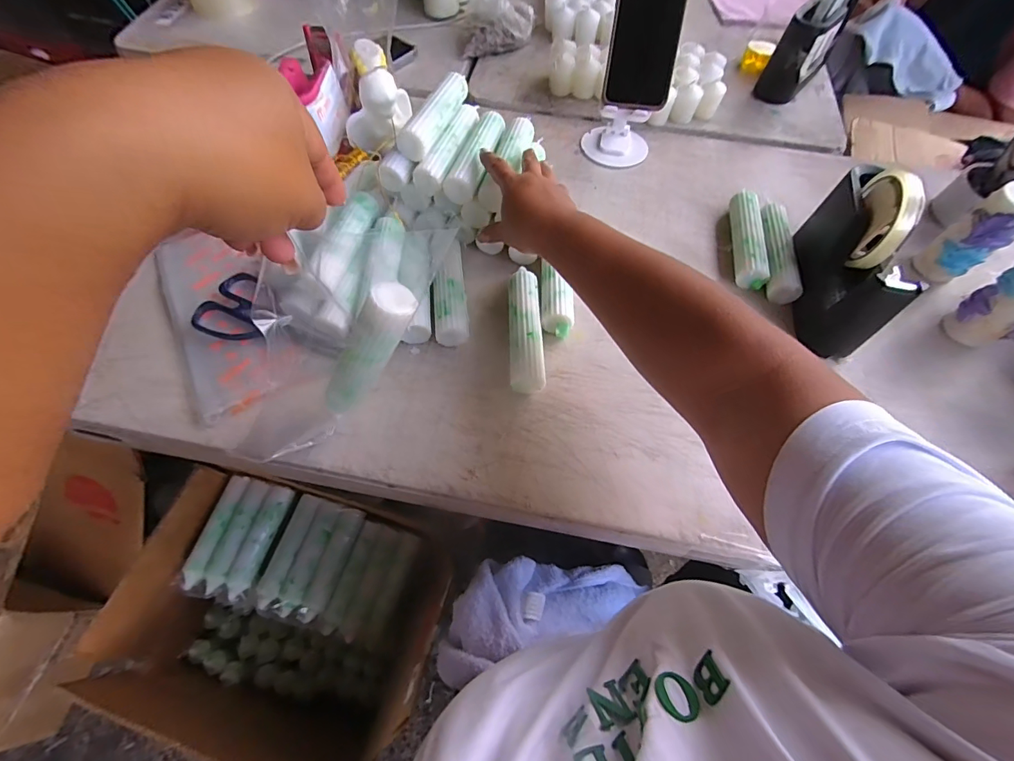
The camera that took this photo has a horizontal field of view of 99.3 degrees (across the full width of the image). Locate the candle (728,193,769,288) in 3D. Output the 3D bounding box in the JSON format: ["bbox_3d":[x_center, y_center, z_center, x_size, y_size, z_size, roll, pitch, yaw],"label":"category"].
[{"bbox_3d":[0.289,-0.171,0.521,0.028,0.036,0.136,8,62,3],"label":"candle"}]

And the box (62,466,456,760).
[{"bbox_3d":[-0.315,0.316,0.615,0.333,0.190,0.296,15,62,7],"label":"box"}]

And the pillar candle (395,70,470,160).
[{"bbox_3d":[-0.080,-0.300,0.482,0.029,0.025,0.135,17,63,8],"label":"pillar candle"}]

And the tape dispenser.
[{"bbox_3d":[0.357,-0.130,0.444,0.056,0.131,0.169,8,62,3],"label":"tape dispenser"}]

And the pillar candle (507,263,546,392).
[{"bbox_3d":[0.019,-0.051,0.443,0.032,0.034,0.137,-1,62,-2],"label":"pillar candle"}]

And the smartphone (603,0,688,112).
[{"bbox_3d":[0.168,-0.418,0.516,0.079,0.161,0.015,7,19,2],"label":"smartphone"}]

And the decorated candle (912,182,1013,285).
[{"bbox_3d":[0.516,-0.156,0.478,0.043,0.118,0.048,-33,67,-17],"label":"decorated candle"}]

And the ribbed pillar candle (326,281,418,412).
[{"bbox_3d":[-0.110,-0.017,0.331,0.031,0.132,0.029,-2,55,-43],"label":"ribbed pillar candle"}]

